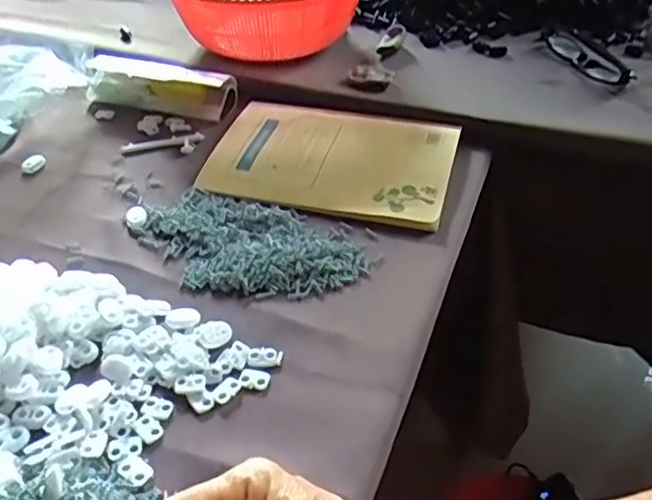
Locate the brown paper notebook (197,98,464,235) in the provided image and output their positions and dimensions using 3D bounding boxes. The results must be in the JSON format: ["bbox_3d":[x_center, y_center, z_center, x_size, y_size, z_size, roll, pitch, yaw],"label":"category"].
[{"bbox_3d":[0.007,-0.085,0.571,0.201,0.011,0.148,10,43,13],"label":"brown paper notebook"}]

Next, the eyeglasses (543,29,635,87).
[{"bbox_3d":[0.261,-0.197,0.663,0.032,0.026,0.131,-8,42,-7],"label":"eyeglasses"}]

